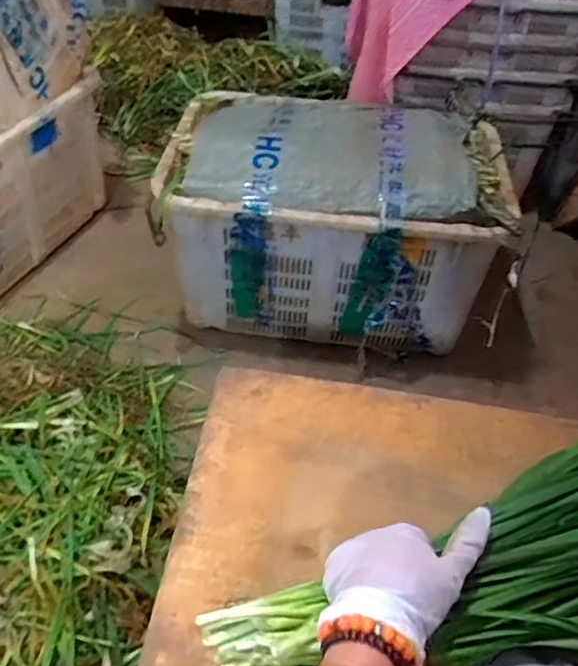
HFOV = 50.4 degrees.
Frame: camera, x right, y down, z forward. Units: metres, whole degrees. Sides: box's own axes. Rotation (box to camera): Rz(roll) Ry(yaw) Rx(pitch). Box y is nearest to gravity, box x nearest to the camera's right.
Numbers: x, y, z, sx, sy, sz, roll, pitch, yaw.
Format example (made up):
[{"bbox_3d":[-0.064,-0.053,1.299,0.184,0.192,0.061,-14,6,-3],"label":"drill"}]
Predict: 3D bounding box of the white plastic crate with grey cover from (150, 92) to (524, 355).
[{"bbox_3d":[0.085,-0.223,1.283,0.632,0.412,0.398,7,45,3],"label":"white plastic crate with grey cover"}]

